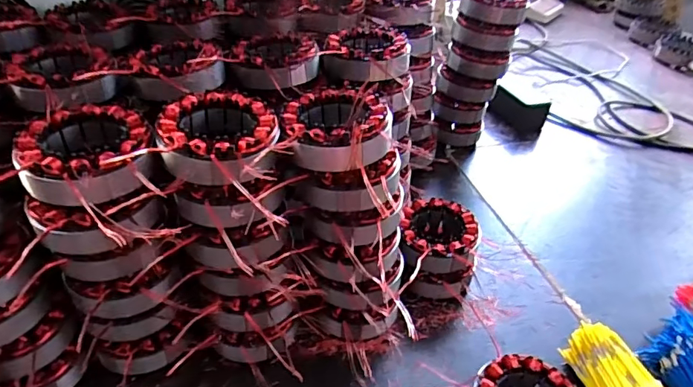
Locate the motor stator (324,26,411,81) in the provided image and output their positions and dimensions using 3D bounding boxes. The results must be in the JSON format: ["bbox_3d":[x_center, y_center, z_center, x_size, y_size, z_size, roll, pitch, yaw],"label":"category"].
[{"bbox_3d":[0.023,-0.147,0.524,0.085,0.034,0.085,8,38,3],"label":"motor stator"}]

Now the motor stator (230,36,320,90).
[{"bbox_3d":[-0.073,-0.131,0.500,0.080,0.036,0.079,4,38,-3],"label":"motor stator"}]

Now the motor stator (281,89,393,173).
[{"bbox_3d":[-0.005,-0.054,0.396,0.083,0.032,0.083,4,38,-3],"label":"motor stator"}]

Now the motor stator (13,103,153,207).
[{"bbox_3d":[-0.181,-0.022,0.351,0.082,0.042,0.085,4,38,-3],"label":"motor stator"}]

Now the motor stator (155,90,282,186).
[{"bbox_3d":[-0.091,-0.039,0.371,0.090,0.033,0.086,4,38,-3],"label":"motor stator"}]

